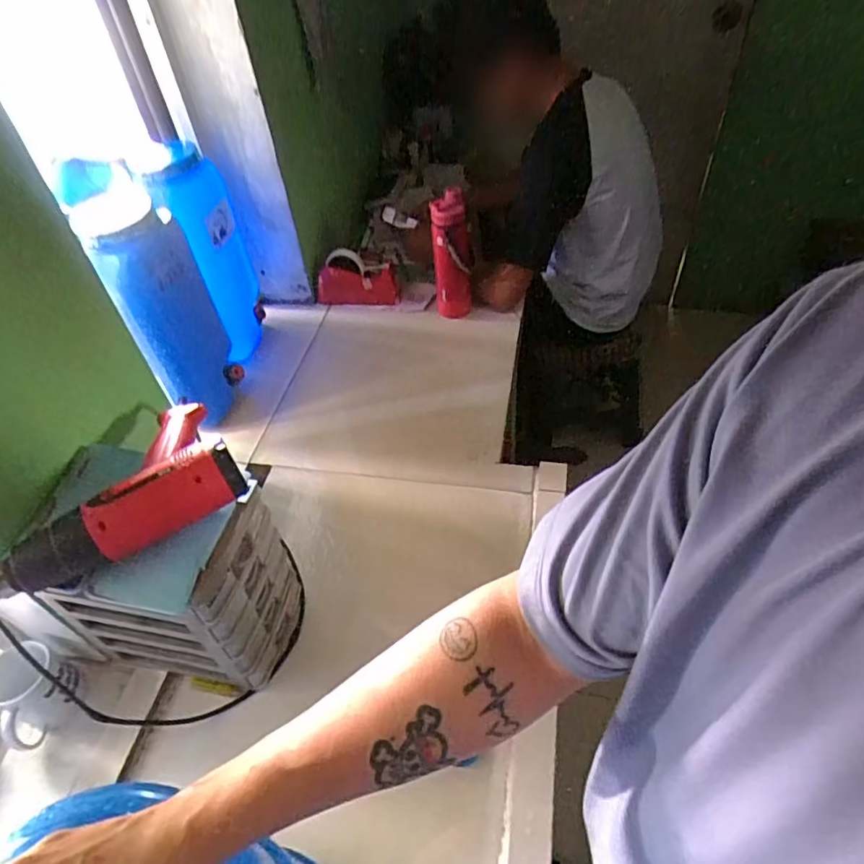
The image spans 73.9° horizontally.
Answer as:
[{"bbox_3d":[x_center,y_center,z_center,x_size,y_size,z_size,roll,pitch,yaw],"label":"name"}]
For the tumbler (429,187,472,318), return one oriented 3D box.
[{"bbox_3d":[0.043,-0.377,1.226,0.076,0.283,0.064,1,47,6],"label":"tumbler"}]

